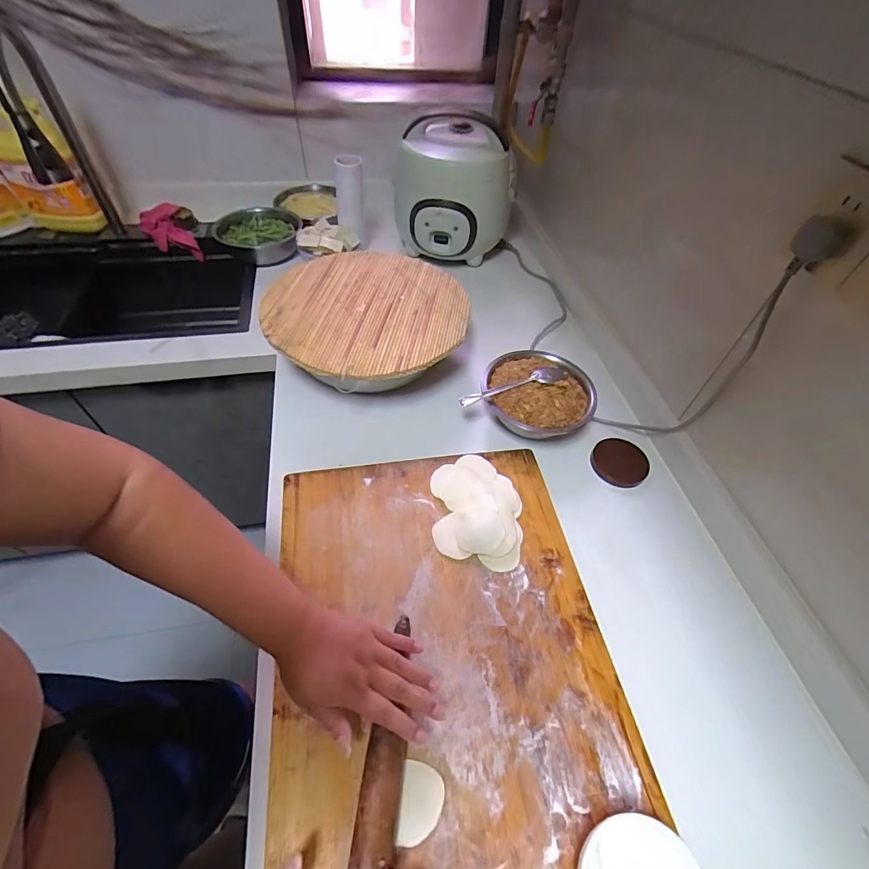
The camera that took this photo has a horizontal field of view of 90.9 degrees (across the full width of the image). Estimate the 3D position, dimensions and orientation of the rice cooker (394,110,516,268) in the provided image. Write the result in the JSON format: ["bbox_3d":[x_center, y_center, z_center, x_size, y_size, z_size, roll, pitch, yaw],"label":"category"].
[{"bbox_3d":[0.046,-0.504,0.902,0.225,0.247,0.210,6,51,1],"label":"rice cooker"}]

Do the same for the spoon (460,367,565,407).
[{"bbox_3d":[0.115,-0.075,0.640,0.162,0.025,0.036,-8,52,-11],"label":"spoon"}]

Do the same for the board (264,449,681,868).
[{"bbox_3d":[0.013,0.232,0.459,0.351,0.017,0.489,-6,52,-7],"label":"board"}]

